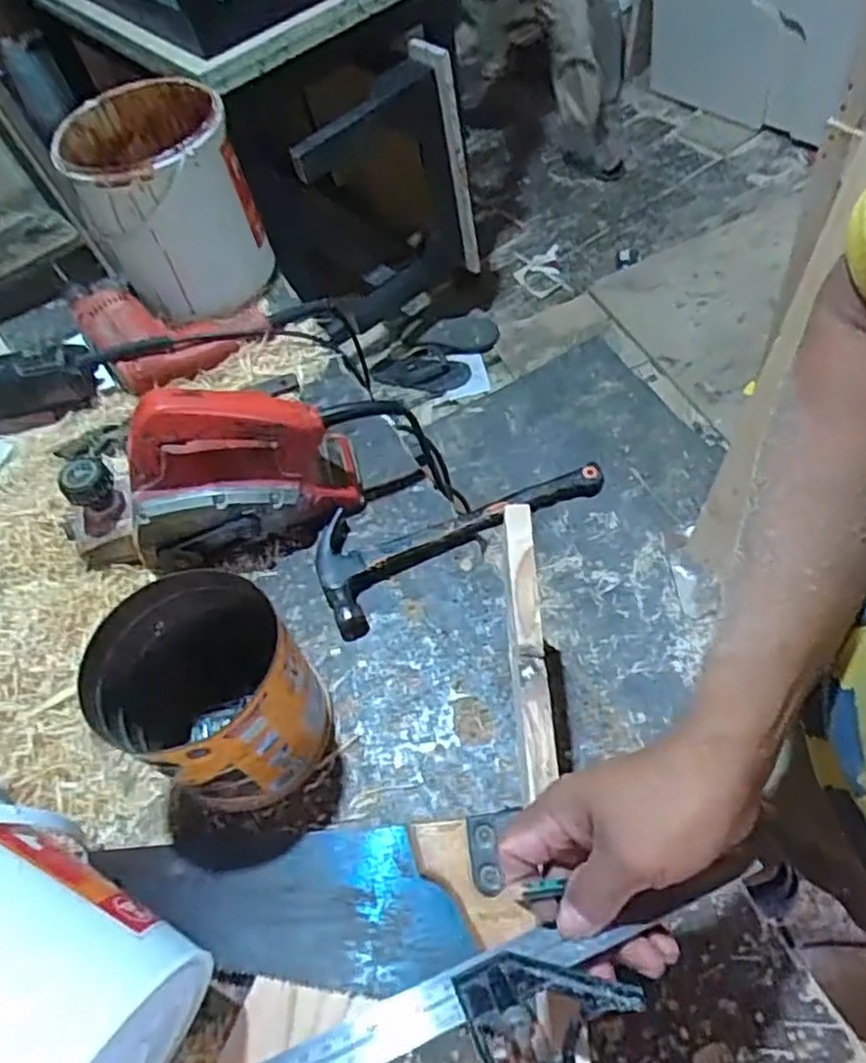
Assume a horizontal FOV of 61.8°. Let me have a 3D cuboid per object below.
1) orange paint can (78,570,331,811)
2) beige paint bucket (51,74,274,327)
[{"bbox_3d":[-0.158,0.119,0.524,0.131,0.131,0.134,-7,55,10],"label":"orange paint can"},{"bbox_3d":[-0.321,-0.409,0.879,0.182,0.183,0.209,-24,54,-2],"label":"beige paint bucket"}]

